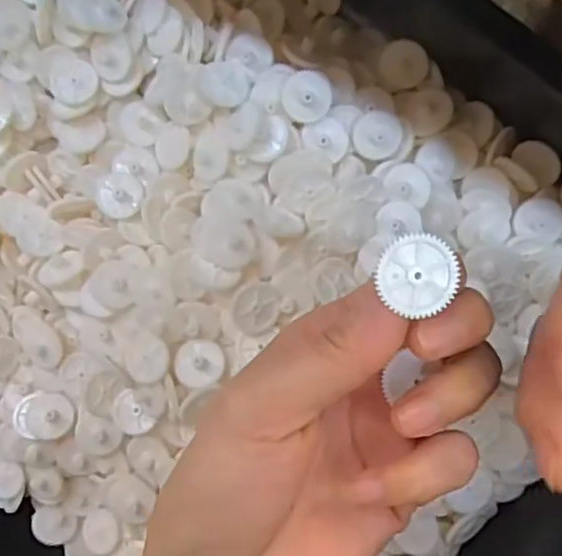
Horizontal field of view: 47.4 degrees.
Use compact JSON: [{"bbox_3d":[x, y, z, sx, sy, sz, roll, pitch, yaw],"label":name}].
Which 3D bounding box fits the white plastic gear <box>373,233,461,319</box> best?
[{"bbox_3d":[0.036,-0.001,0.166,0.020,0.004,0.020,-32,90,9],"label":"white plastic gear"}]

